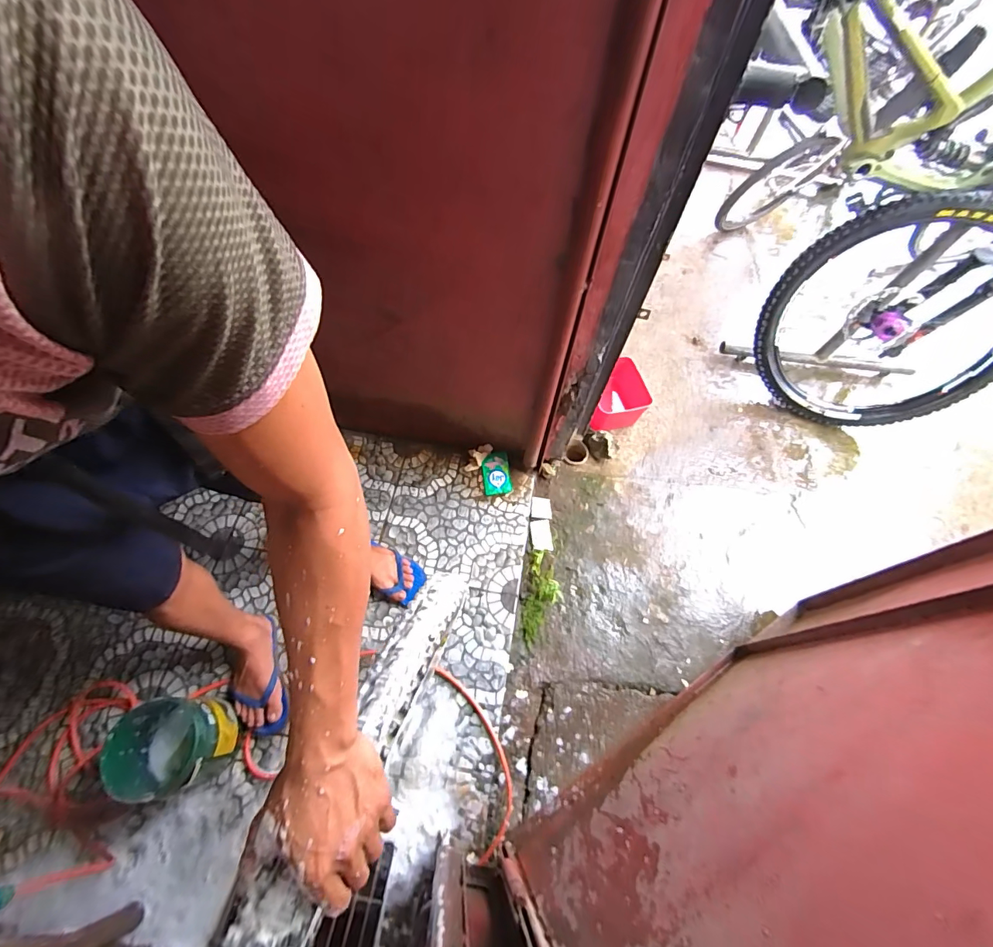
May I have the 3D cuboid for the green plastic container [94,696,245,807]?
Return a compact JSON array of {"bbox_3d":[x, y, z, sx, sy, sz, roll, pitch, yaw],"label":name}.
[{"bbox_3d":[-0.649,0.553,0.898,0.187,0.176,0.159,-19,65,-14],"label":"green plastic container"}]

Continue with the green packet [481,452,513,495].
[{"bbox_3d":[-0.001,0.001,1.301,0.082,0.023,0.123,-4,62,-7],"label":"green packet"}]

